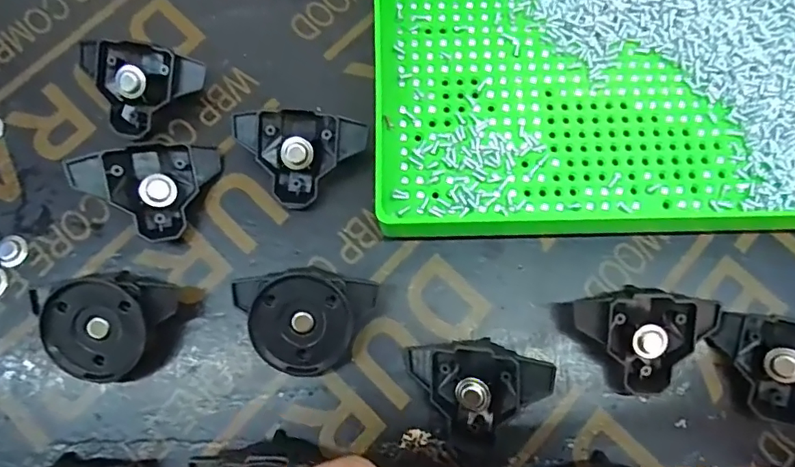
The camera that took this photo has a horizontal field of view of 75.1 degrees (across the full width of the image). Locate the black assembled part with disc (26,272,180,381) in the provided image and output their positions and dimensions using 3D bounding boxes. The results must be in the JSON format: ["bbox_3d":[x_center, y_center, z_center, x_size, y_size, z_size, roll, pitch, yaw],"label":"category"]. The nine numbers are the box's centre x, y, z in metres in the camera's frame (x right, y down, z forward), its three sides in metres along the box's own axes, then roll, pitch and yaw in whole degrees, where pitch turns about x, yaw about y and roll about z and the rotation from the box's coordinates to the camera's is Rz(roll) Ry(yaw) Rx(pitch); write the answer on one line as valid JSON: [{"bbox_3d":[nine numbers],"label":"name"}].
[{"bbox_3d":[-0.122,0.035,0.218,0.042,0.021,0.048,32,91,-7],"label":"black assembled part with disc"}]

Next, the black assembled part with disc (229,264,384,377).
[{"bbox_3d":[-0.042,0.037,0.221,0.057,0.026,0.042,13,77,2],"label":"black assembled part with disc"}]

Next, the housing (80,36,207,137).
[{"bbox_3d":[-0.124,-0.074,0.245,0.049,0.023,0.047,0,77,-1],"label":"housing"}]

